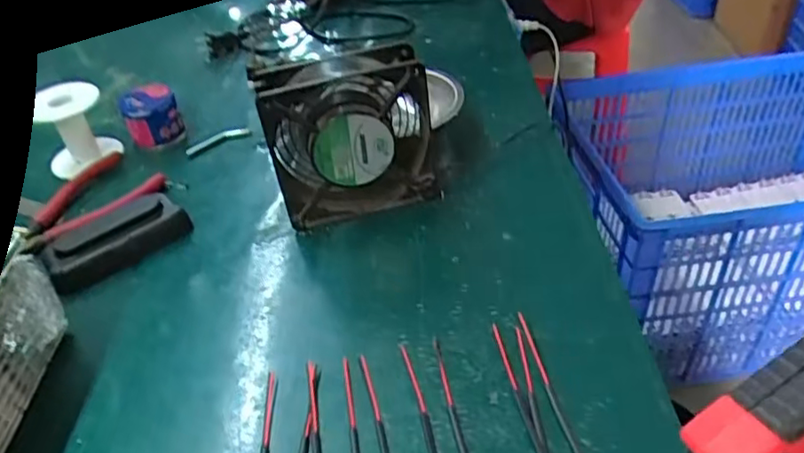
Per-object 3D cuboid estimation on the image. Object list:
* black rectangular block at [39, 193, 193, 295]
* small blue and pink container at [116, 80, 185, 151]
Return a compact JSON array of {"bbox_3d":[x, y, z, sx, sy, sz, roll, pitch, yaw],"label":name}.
[{"bbox_3d":[-0.219,0.011,0.480,0.102,0.026,0.043,-31,45,-26],"label":"black rectangular block"},{"bbox_3d":[-0.243,-0.105,0.609,0.050,0.051,0.050,-24,43,-19],"label":"small blue and pink container"}]

